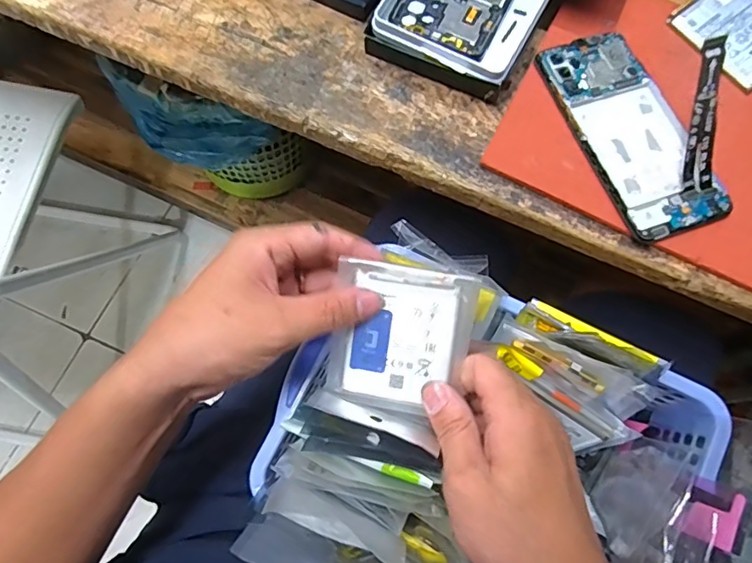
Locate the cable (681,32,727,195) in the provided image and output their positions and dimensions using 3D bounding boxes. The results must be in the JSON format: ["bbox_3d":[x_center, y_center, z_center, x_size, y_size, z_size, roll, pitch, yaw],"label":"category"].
[{"bbox_3d":[0.197,-0.096,0.313,0.020,0.091,0.009,-18,33,-5],"label":"cable"}]

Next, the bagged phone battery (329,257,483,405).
[{"bbox_3d":[0.016,0.032,0.315,0.083,0.008,0.083,6,96,10],"label":"bagged phone battery"}]

